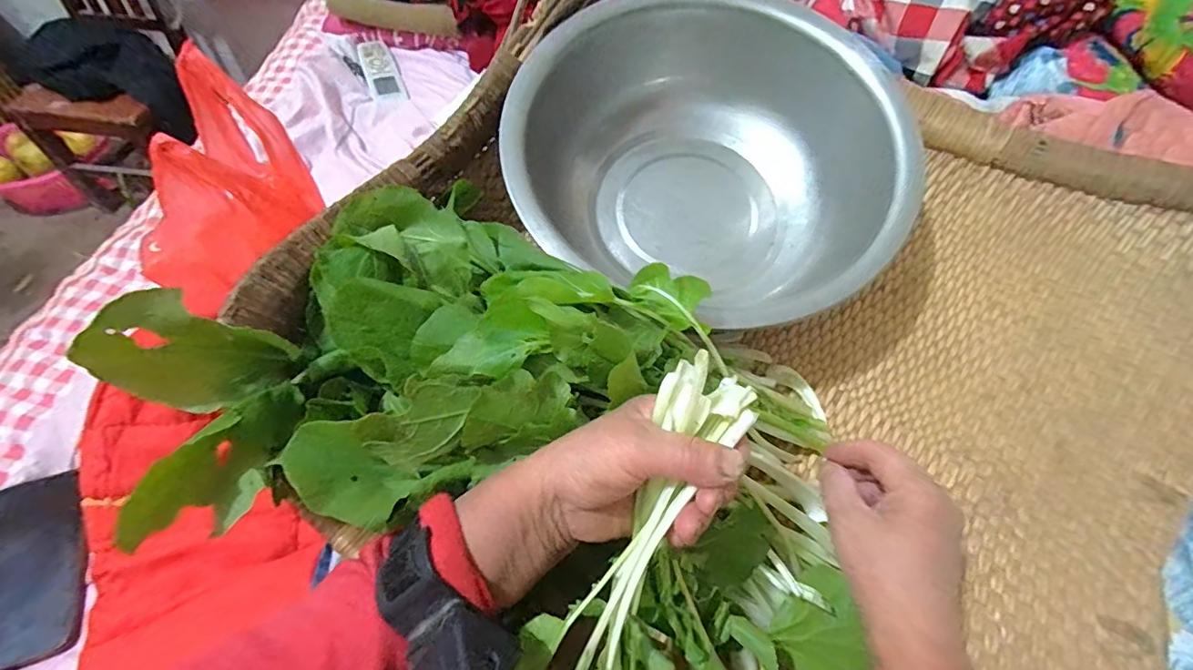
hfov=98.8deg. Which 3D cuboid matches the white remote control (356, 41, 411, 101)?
[{"bbox_3d":[-0.355,-0.435,0.843,0.055,0.018,0.157,-19,59,-14],"label":"white remote control"}]

